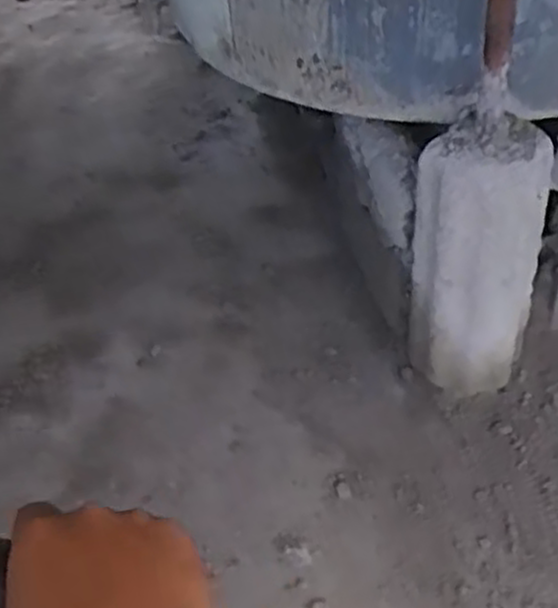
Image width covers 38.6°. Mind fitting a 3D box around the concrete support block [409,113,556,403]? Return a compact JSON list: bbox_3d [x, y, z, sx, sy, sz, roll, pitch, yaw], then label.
[{"bbox_3d":[0.354,-0.065,1.456,0.222,0.541,0.192,8,44,14],"label":"concrete support block"}]

